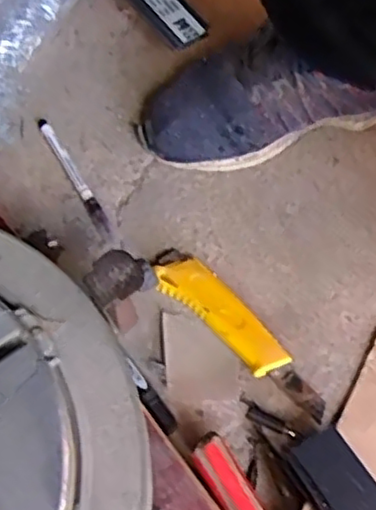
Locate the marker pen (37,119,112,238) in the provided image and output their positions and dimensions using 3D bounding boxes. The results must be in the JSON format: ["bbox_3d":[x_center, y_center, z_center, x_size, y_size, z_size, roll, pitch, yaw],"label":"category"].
[{"bbox_3d":[-0.101,-0.071,0.583,0.012,0.010,0.133,-26,66,-17],"label":"marker pen"}]

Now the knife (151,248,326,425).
[{"bbox_3d":[0.039,0.058,0.522,0.038,0.018,0.180,-40,71,-22],"label":"knife"}]

